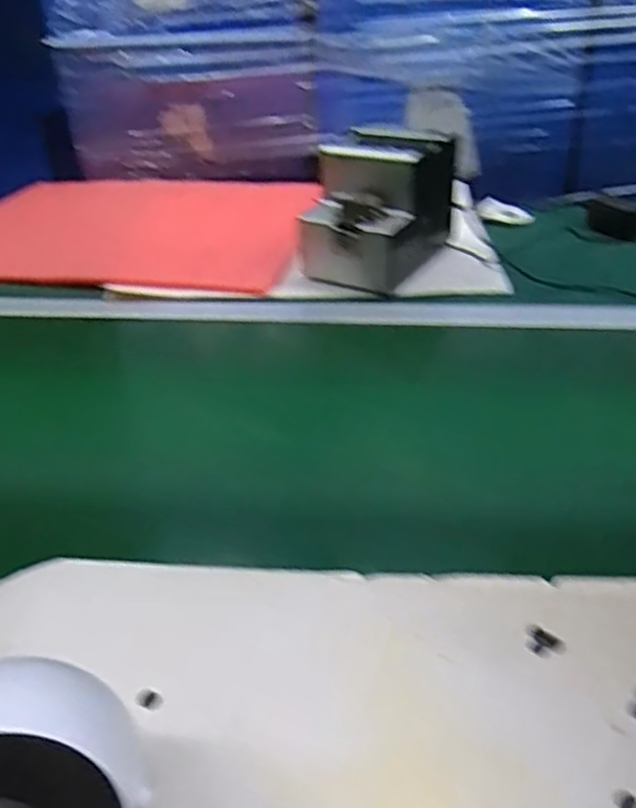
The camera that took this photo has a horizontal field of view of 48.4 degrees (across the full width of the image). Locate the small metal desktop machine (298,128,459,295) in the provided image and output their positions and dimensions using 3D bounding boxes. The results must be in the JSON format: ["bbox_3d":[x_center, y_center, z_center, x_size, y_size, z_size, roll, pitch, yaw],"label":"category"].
[{"bbox_3d":[0.076,-0.239,0.869,0.141,0.144,0.177,10,34,24],"label":"small metal desktop machine"}]

